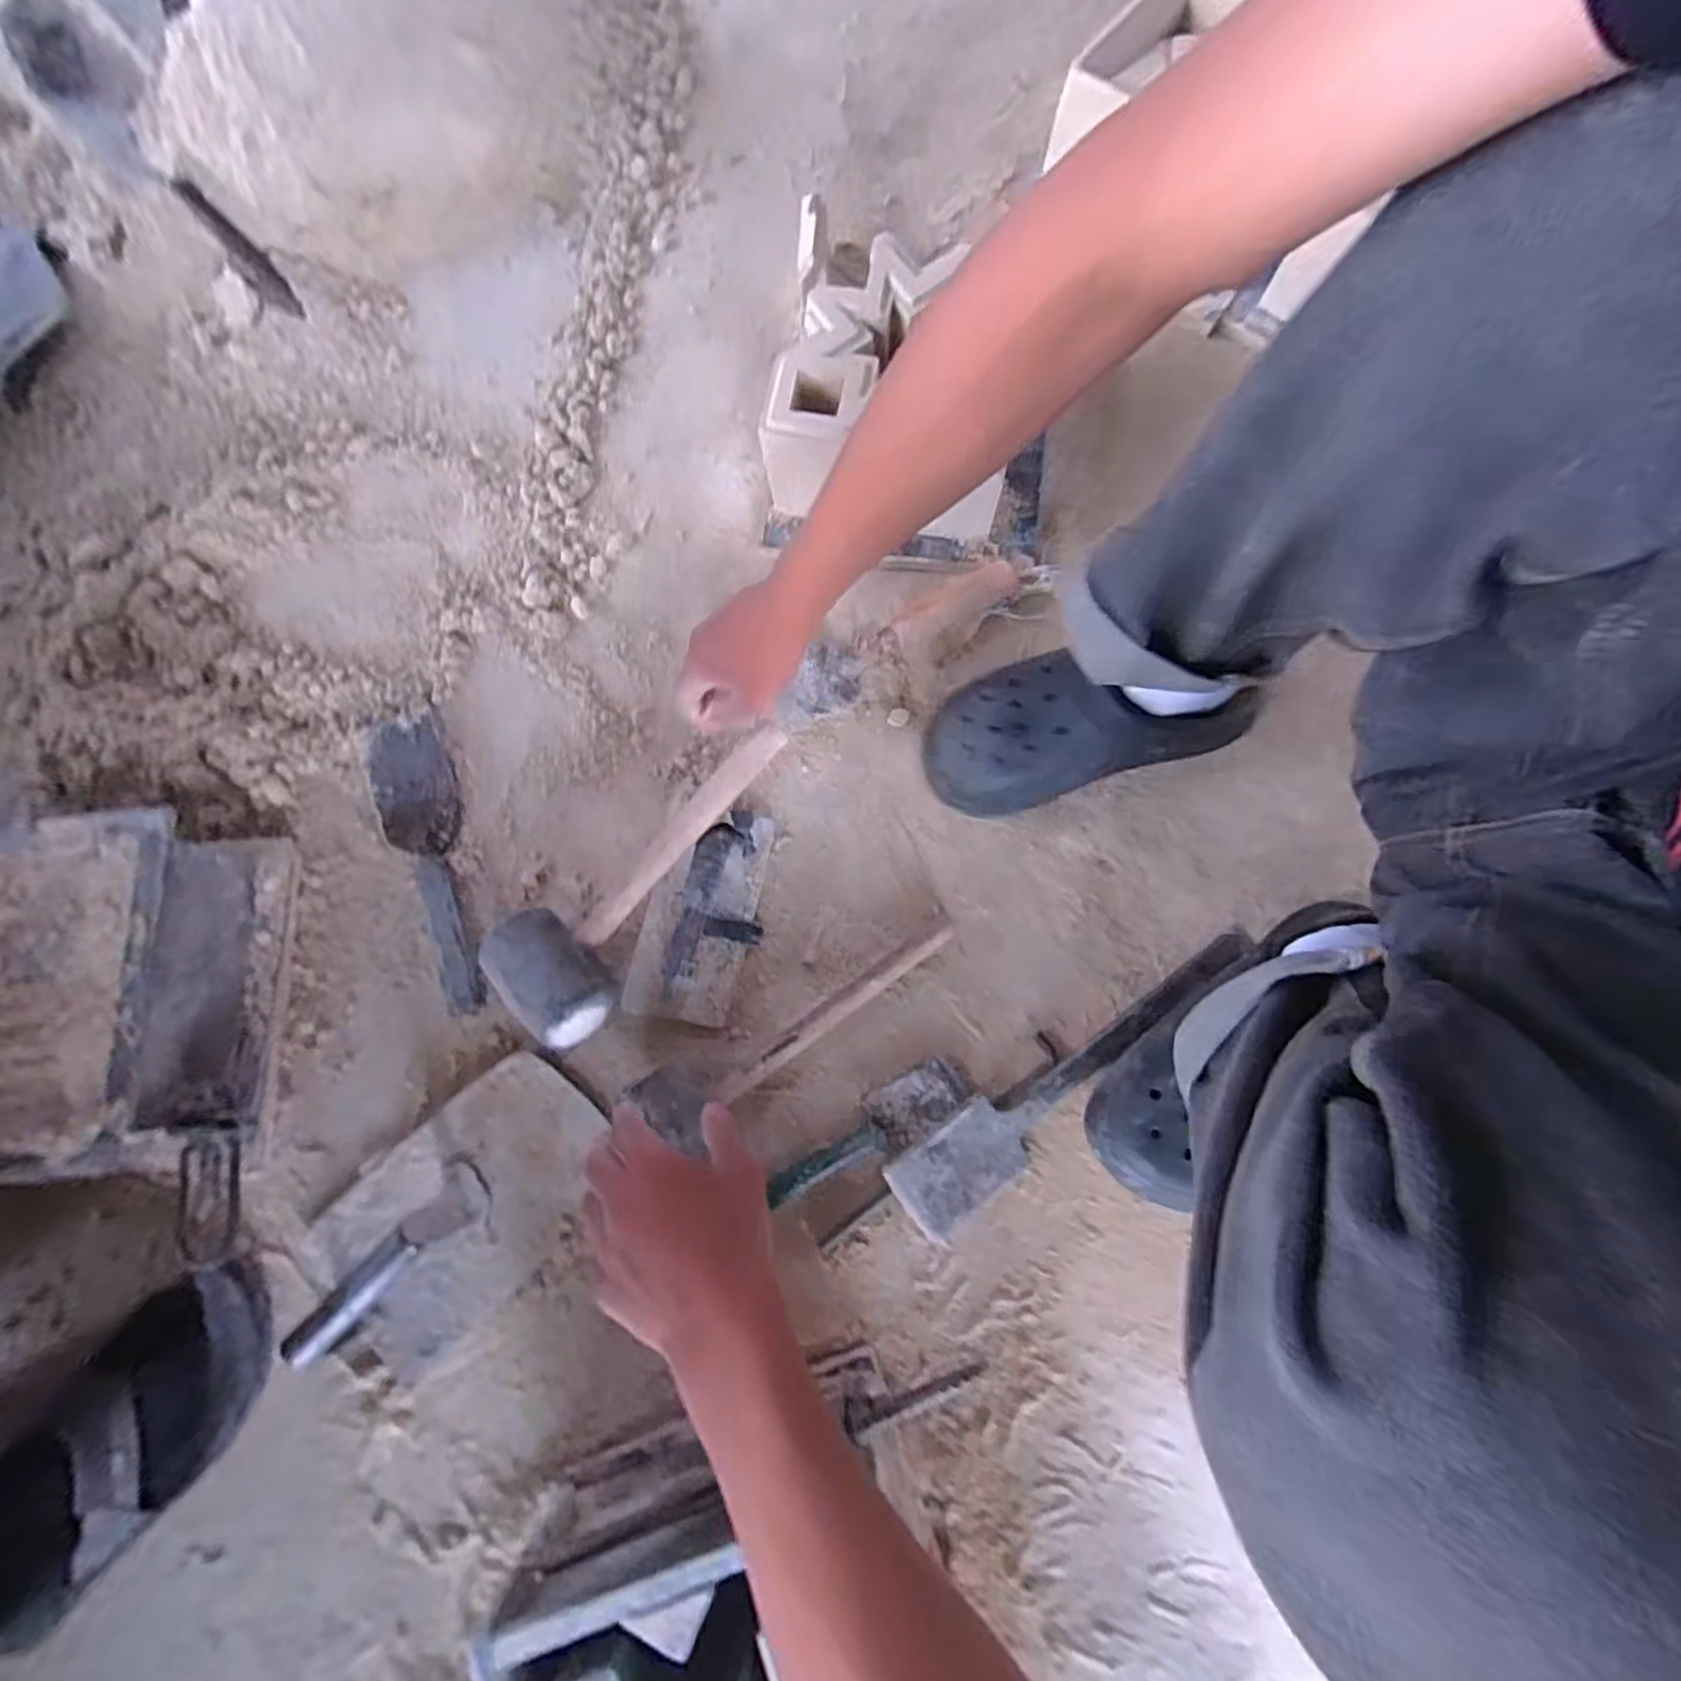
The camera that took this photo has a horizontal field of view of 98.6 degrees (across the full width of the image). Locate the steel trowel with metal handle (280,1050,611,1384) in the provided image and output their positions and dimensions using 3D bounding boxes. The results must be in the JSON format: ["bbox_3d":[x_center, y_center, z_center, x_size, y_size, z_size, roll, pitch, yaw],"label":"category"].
[{"bbox_3d":[-0.286,0.276,0.534,0.234,0.068,0.140,-41,82,-8],"label":"steel trowel with metal handle"}]

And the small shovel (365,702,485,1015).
[{"bbox_3d":[-0.349,0.014,0.606,0.069,0.040,0.271,-20,79,-4],"label":"small shovel"}]

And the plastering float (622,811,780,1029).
[{"bbox_3d":[-0.117,0.057,0.581,0.091,0.068,0.171,10,79,2],"label":"plastering float"}]

